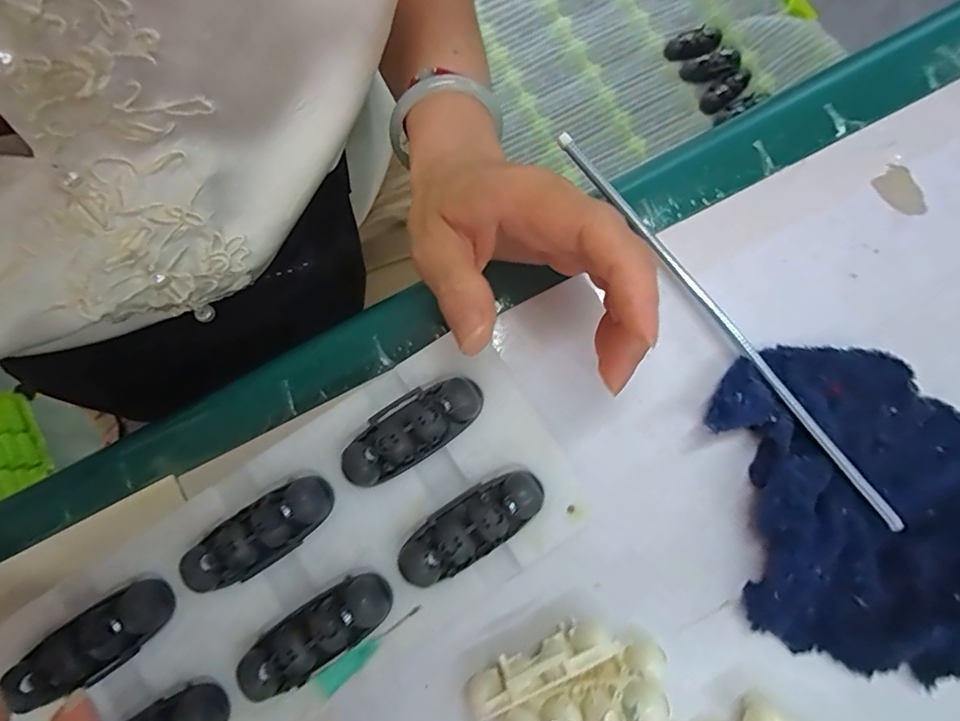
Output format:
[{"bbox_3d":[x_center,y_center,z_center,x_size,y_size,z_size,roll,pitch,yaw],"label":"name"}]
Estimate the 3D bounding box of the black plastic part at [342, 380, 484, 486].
[{"bbox_3d":[-0.029,0.028,0.216,0.062,0.017,0.024,-32,80,-5],"label":"black plastic part"}]

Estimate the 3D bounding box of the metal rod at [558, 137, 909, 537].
[{"bbox_3d":[0.106,-0.021,0.239,0.007,0.006,0.221,-34,80,-5],"label":"metal rod"}]

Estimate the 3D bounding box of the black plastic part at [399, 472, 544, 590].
[{"bbox_3d":[-0.004,0.066,0.209,0.063,0.016,0.023,-30,80,-4],"label":"black plastic part"}]

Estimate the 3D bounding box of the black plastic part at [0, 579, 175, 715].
[{"bbox_3d":[-0.148,0.109,0.204,0.056,0.017,0.023,-35,80,-5],"label":"black plastic part"}]

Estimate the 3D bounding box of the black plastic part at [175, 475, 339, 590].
[{"bbox_3d":[-0.087,0.069,0.209,0.061,0.016,0.024,-32,80,-4],"label":"black plastic part"}]

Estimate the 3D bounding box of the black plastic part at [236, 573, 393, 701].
[{"bbox_3d":[-0.062,0.103,0.198,0.058,0.022,0.021,-34,80,-5],"label":"black plastic part"}]

